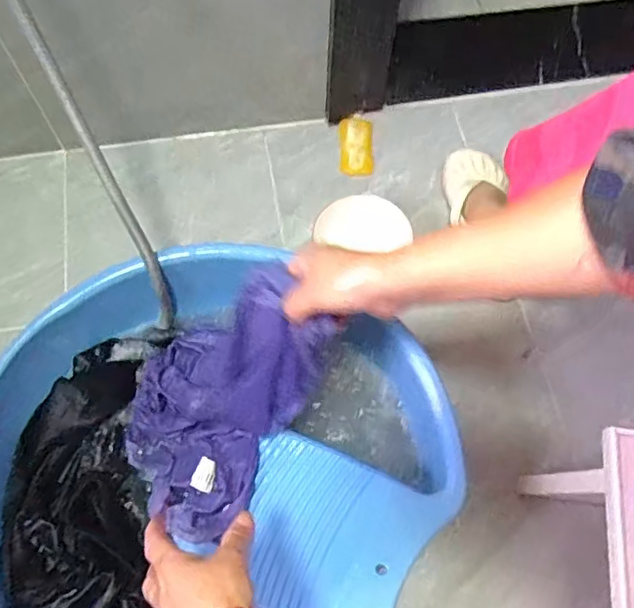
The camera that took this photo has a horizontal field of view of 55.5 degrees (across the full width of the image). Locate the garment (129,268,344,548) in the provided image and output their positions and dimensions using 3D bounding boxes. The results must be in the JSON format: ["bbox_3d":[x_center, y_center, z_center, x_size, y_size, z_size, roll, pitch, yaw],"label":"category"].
[{"bbox_3d":[-0.120,0.085,0.565,0.179,0.244,0.201,31,70,12],"label":"garment"}]

